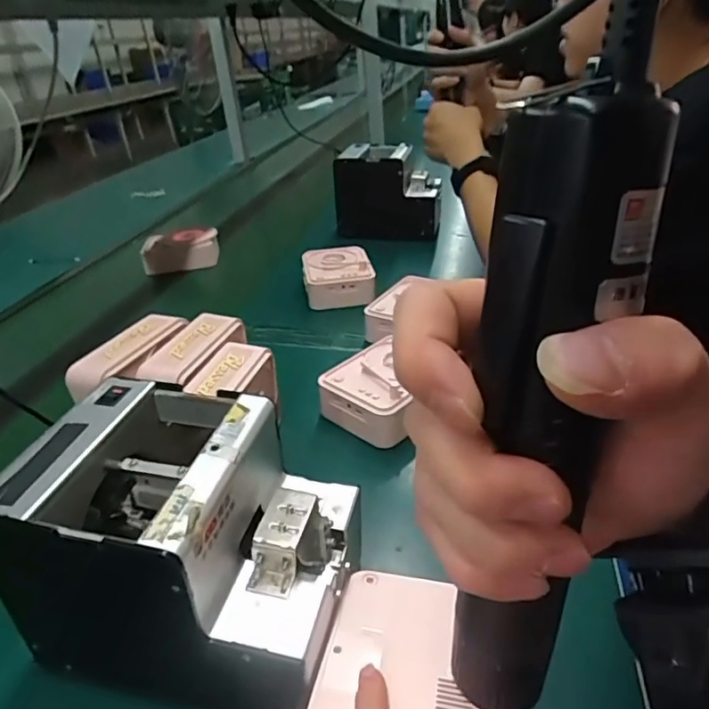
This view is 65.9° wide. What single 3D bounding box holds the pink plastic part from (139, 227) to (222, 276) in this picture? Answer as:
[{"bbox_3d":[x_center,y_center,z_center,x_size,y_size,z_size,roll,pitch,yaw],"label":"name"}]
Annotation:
[{"bbox_3d":[-0.316,-0.191,0.998,0.133,0.065,0.053,-13,31,-13],"label":"pink plastic part"}]

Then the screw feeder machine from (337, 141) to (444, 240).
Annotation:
[{"bbox_3d":[0.062,-0.294,0.996,0.187,0.147,0.105,-1,31,8],"label":"screw feeder machine"}]

